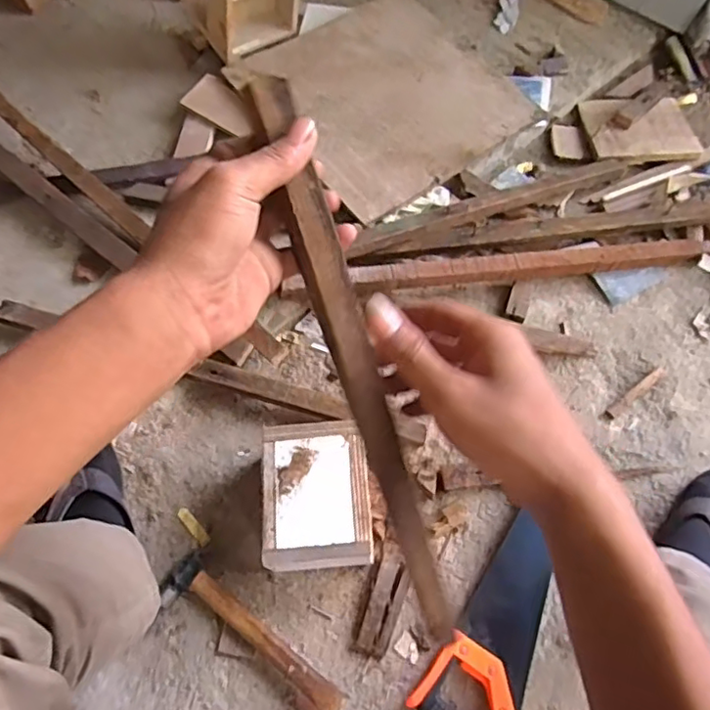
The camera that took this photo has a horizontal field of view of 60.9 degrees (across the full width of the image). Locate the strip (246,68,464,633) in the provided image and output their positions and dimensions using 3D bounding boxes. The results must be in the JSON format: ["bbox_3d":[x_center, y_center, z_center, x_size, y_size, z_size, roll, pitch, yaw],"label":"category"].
[{"bbox_3d":[0.008,0.023,0.359,0.024,0.008,0.352,-20,106,-10],"label":"strip"}]

